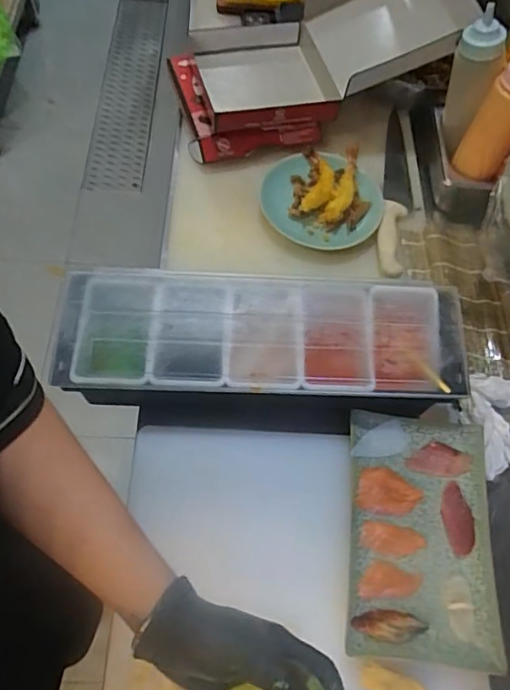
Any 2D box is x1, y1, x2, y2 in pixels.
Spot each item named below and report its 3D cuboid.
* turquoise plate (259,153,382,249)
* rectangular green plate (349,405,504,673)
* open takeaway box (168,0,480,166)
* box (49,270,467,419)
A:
[{"bbox_3d":[0.106,-0.228,0.807,0.180,0.025,0.169,0,62,0],"label":"turquoise plate"},{"bbox_3d":[0.190,0.213,0.597,0.162,0.019,0.264,6,62,2],"label":"rectangular green plate"},{"bbox_3d":[0.100,-0.488,0.851,0.466,0.171,0.279,-13,66,-10],"label":"open takeaway box"},{"bbox_3d":[0.012,0.006,0.652,0.479,0.091,0.175,1,64,-2],"label":"box"}]

